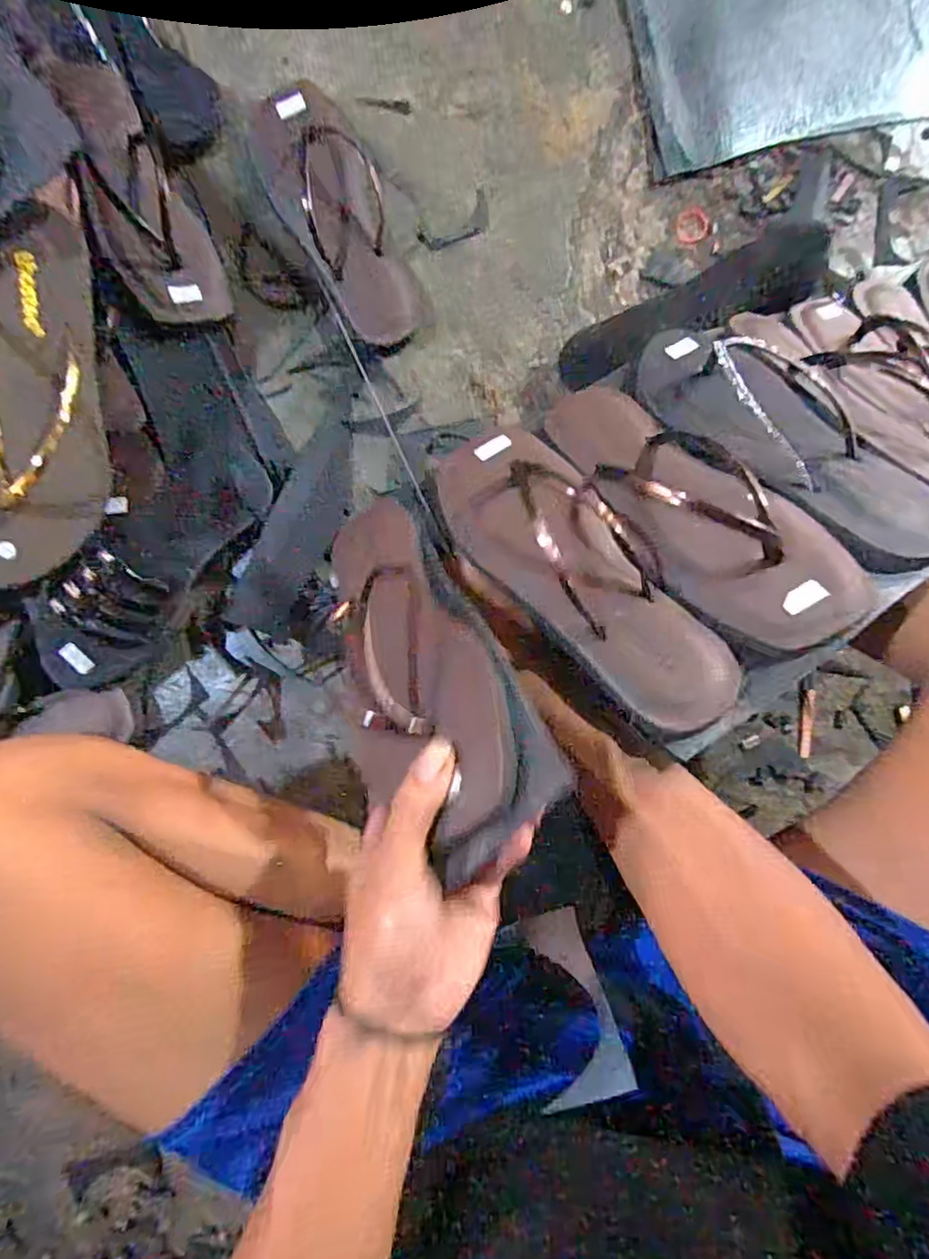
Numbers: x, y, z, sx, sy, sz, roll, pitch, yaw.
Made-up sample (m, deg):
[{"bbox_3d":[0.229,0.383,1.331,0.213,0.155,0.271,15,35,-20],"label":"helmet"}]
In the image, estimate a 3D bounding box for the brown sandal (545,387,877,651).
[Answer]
[{"bbox_3d":[0.132,-0.085,0.383,0.092,0.040,0.240,-37,60,1],"label":"brown sandal"}]

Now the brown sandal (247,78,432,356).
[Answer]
[{"bbox_3d":[-0.108,-0.367,0.556,0.102,0.047,0.247,-32,89,-1],"label":"brown sandal"}]

